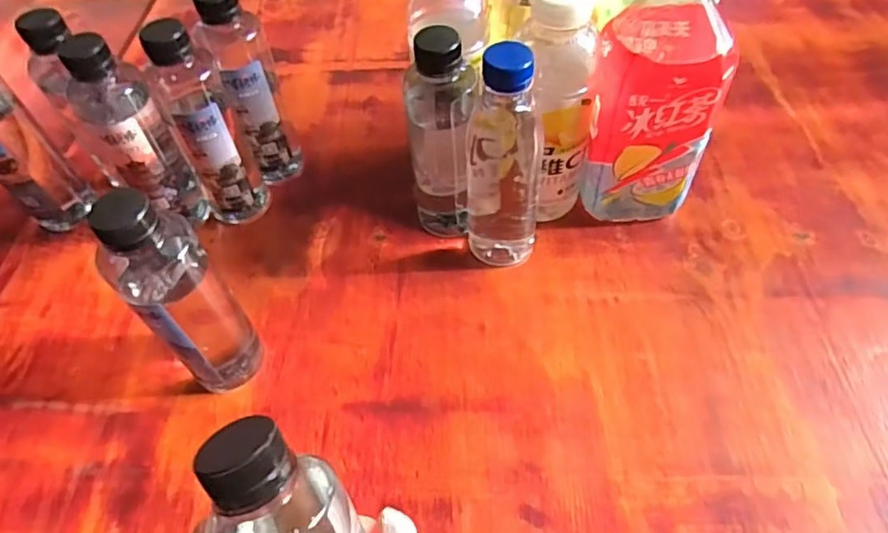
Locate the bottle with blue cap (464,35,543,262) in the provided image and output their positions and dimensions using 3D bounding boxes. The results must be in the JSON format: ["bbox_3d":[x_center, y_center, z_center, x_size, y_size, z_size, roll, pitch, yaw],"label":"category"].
[{"bbox_3d":[0.042,-0.072,0.431,0.054,0.180,0.045,6,55,9],"label":"bottle with blue cap"}]

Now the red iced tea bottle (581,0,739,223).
[{"bbox_3d":[0.160,-0.131,0.449,0.086,0.216,0.093,14,57,15],"label":"red iced tea bottle"}]

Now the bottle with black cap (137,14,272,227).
[{"bbox_3d":[-0.192,-0.109,0.480,0.049,0.181,0.047,-27,57,-14],"label":"bottle with black cap"}]

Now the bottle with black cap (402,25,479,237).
[{"bbox_3d":[-0.002,-0.099,0.461,0.055,0.175,0.057,-7,54,1],"label":"bottle with black cap"}]

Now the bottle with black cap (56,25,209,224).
[{"bbox_3d":[-0.243,-0.096,0.472,0.056,0.173,0.047,-33,58,-17],"label":"bottle with black cap"}]

